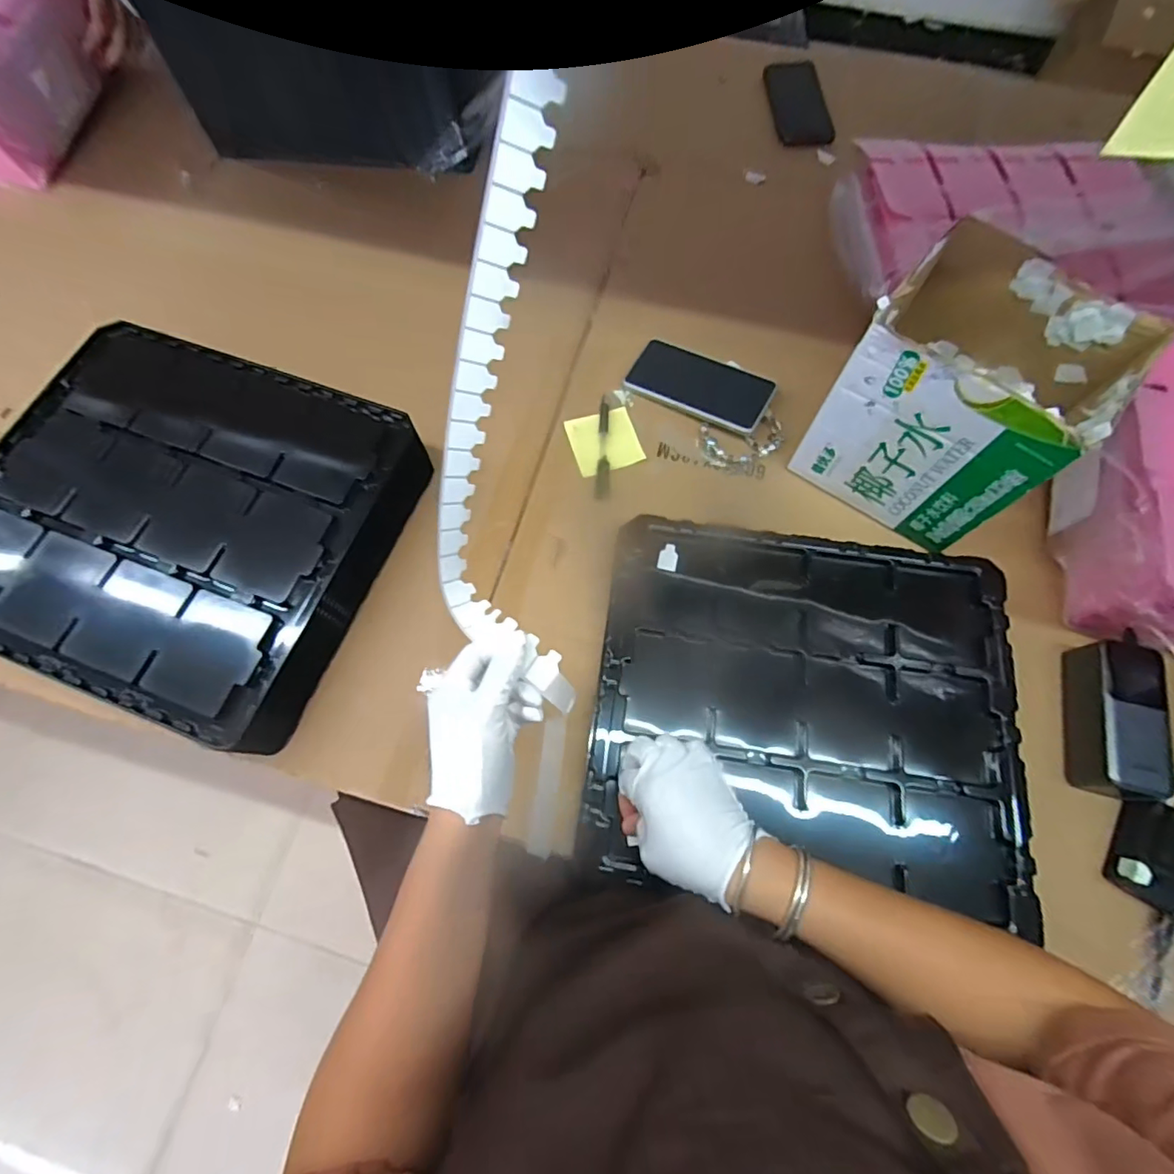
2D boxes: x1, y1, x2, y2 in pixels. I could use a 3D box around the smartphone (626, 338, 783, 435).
[{"bbox_3d":[0.133,-0.237,0.649,0.162,0.009,0.078,28,79,15],"label":"smartphone"}]

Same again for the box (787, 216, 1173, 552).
[{"bbox_3d":[0.343,-0.174,0.520,0.181,0.190,0.162,42,77,13],"label":"box"}]

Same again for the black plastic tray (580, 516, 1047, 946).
[{"bbox_3d":[0.201,0.102,0.517,0.373,0.026,0.319,7,72,3],"label":"black plastic tray"}]

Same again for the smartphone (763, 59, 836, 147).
[{"bbox_3d":[0.316,-0.727,0.832,0.084,0.008,0.172,-7,71,-2],"label":"smartphone"}]

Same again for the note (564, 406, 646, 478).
[{"bbox_3d":[0.021,-0.170,0.642,0.076,0.007,0.078,-17,72,-5],"label":"note"}]

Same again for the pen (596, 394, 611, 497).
[{"bbox_3d":[0.020,-0.165,0.641,0.015,0.014,0.132,2,71,1],"label":"pen"}]

